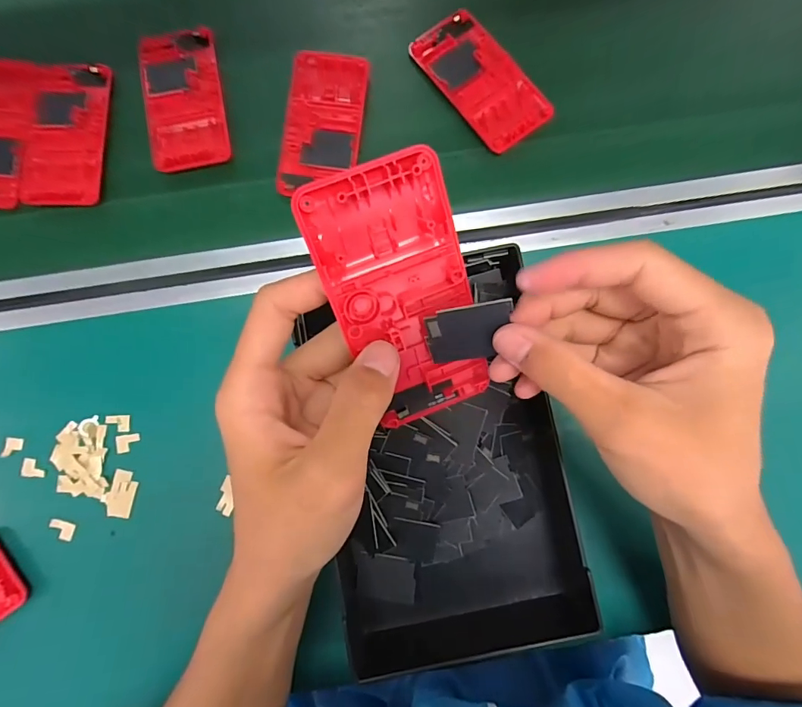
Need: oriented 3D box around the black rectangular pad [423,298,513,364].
[{"bbox_3d":[0.032,-0.010,0.208,0.040,0.004,0.030,-9,124,-9],"label":"black rectangular pad"}]

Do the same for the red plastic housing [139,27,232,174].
[{"bbox_3d":[-0.177,-0.207,0.361,0.061,0.010,0.118,-9,84,-2],"label":"red plastic housing"}]

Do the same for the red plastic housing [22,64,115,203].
[{"bbox_3d":[-0.273,-0.179,0.359,0.062,0.012,0.122,1,84,-1],"label":"red plastic housing"}]

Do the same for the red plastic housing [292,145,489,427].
[{"bbox_3d":[0.002,-0.023,0.200,0.060,0.010,0.119,-21,116,-6],"label":"red plastic housing"}]

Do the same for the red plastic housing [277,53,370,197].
[{"bbox_3d":[-0.062,-0.186,0.359,0.061,0.010,0.123,6,84,0],"label":"red plastic housing"}]

